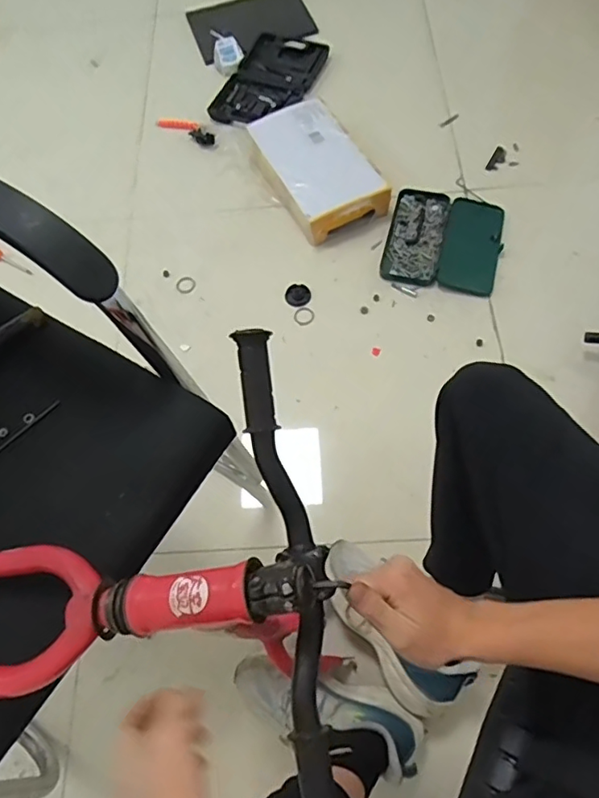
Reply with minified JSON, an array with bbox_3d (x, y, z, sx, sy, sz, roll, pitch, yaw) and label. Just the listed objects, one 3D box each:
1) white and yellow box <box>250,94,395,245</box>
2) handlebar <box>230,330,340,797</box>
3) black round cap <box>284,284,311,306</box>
[{"bbox_3d":[0.039,-0.535,1.290,0.200,0.112,0.365,-27,68,-10],"label":"white and yellow box"},{"bbox_3d":[-0.003,0.141,0.440,0.044,0.071,0.403,-9,80,-2],"label":"handlebar"},{"bbox_3d":[-0.003,-0.227,1.214,0.055,0.011,0.053,-1,66,2],"label":"black round cap"}]

